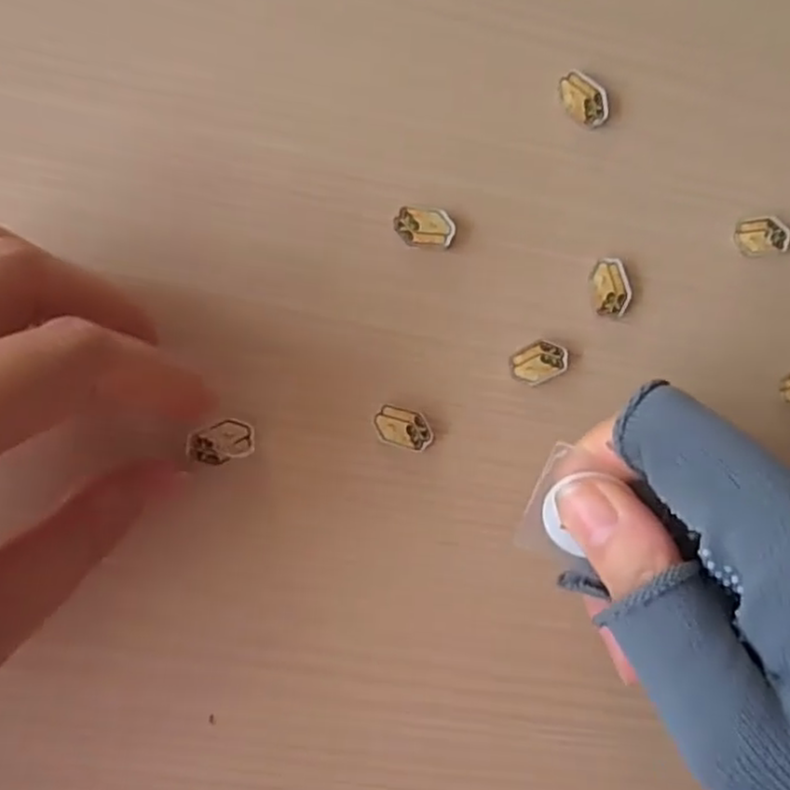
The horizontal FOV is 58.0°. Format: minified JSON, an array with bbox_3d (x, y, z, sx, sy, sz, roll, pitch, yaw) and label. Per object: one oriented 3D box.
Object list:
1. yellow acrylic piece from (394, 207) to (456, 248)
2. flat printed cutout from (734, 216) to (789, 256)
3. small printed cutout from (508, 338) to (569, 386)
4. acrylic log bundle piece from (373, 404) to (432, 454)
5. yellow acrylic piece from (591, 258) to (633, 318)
[{"bbox_3d":[0.008,-0.046,0.195,0.016,0.004,0.010,3,88,-7],"label":"yellow acrylic piece"},{"bbox_3d":[0.107,-0.046,0.206,0.015,0.004,0.011,-10,90,-8],"label":"flat printed cutout"},{"bbox_3d":[0.040,-0.009,0.196,0.016,0.004,0.011,-27,92,-7],"label":"small printed cutout"},{"bbox_3d":[0.002,0.009,0.194,0.016,0.005,0.010,20,88,-6],"label":"acrylic log bundle piece"},{"bbox_3d":[0.061,-0.030,0.200,0.011,0.004,0.016,-15,91,-8],"label":"yellow acrylic piece"}]

